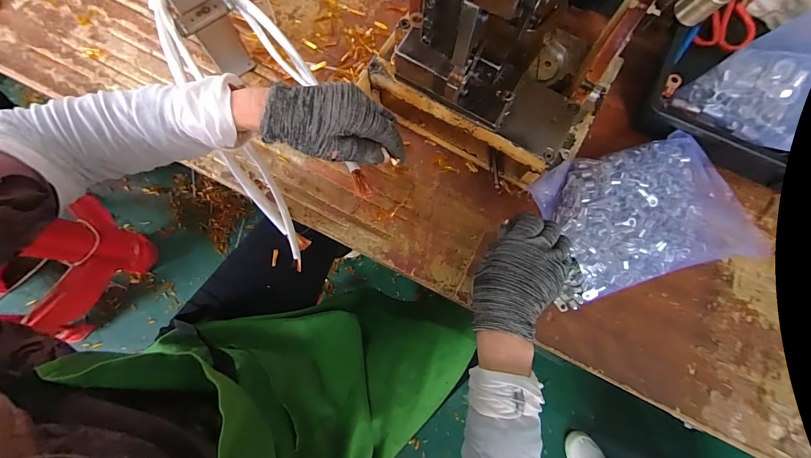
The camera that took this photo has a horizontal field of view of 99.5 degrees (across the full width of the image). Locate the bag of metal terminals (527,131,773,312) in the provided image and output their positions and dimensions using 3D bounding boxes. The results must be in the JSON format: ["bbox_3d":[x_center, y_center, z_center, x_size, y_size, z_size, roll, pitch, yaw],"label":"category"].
[{"bbox_3d":[0.280,-0.018,0.427,0.233,0.040,0.165,-17,77,-6],"label":"bag of metal terminals"}]

